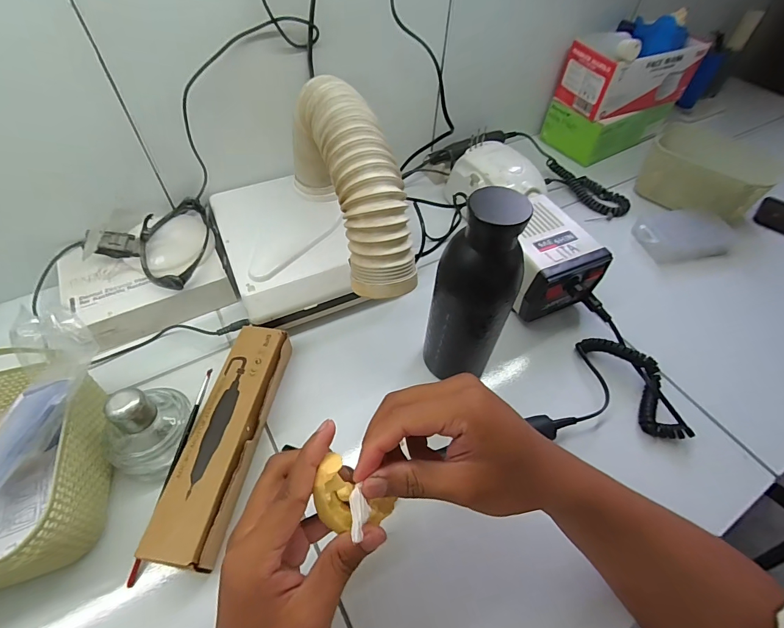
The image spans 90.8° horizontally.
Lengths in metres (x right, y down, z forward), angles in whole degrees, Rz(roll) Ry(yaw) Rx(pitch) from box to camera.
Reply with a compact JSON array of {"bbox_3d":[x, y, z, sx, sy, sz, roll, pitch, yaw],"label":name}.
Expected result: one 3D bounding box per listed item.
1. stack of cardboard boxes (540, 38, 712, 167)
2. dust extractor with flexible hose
[{"bbox_3d":[0.399,-0.389,0.676,0.210,0.166,0.125,-26,58,-21],"label":"stack of cardboard boxes"},{"bbox_3d":[-0.100,-0.112,0.391,0.151,0.183,0.275,-21,56,-18],"label":"dust extractor with flexible hose"}]

